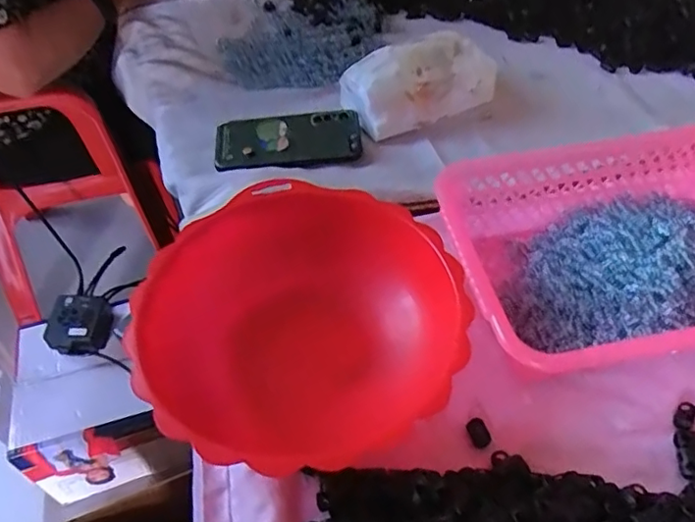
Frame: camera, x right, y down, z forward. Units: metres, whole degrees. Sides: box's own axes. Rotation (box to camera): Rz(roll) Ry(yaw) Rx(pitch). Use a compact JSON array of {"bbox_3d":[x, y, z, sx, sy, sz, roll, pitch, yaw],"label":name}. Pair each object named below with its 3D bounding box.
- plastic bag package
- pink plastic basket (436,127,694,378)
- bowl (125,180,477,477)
[{"bbox_3d":[0.083,-0.208,0.664,0.175,0.074,0.085,-20,52,-15],"label":"plastic bag package"},{"bbox_3d":[0.241,-0.010,0.492,0.298,0.066,0.206,-8,49,-5],"label":"pink plastic basket"},{"bbox_3d":[-0.036,0.072,0.465,0.238,0.122,0.224,-1,49,1],"label":"bowl"}]

